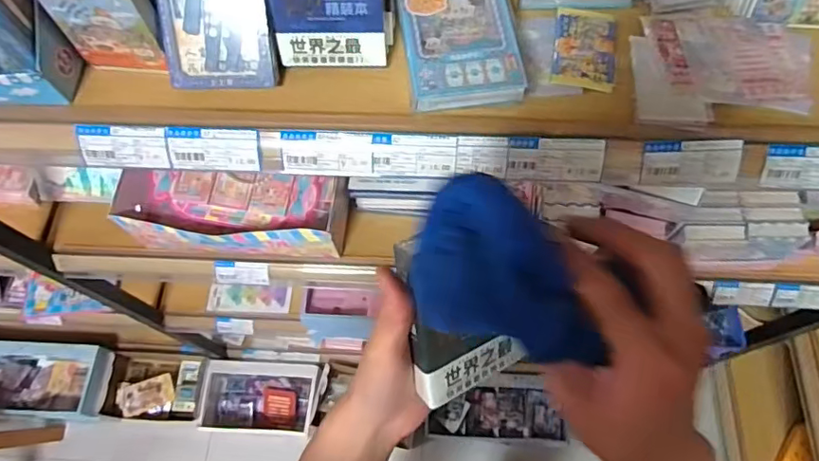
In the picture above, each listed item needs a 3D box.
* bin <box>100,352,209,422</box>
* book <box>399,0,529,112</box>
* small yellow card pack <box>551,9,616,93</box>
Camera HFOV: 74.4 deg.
[{"bbox_3d":[-0.678,0.430,1.495,0.261,0.136,0.185,1,68,3],"label":"bin"},{"bbox_3d":[0.041,-0.166,0.452,0.090,0.019,0.134,-6,67,0],"label":"book"},{"bbox_3d":[0.157,-0.164,0.482,0.053,0.007,0.087,9,68,6],"label":"small yellow card pack"}]

